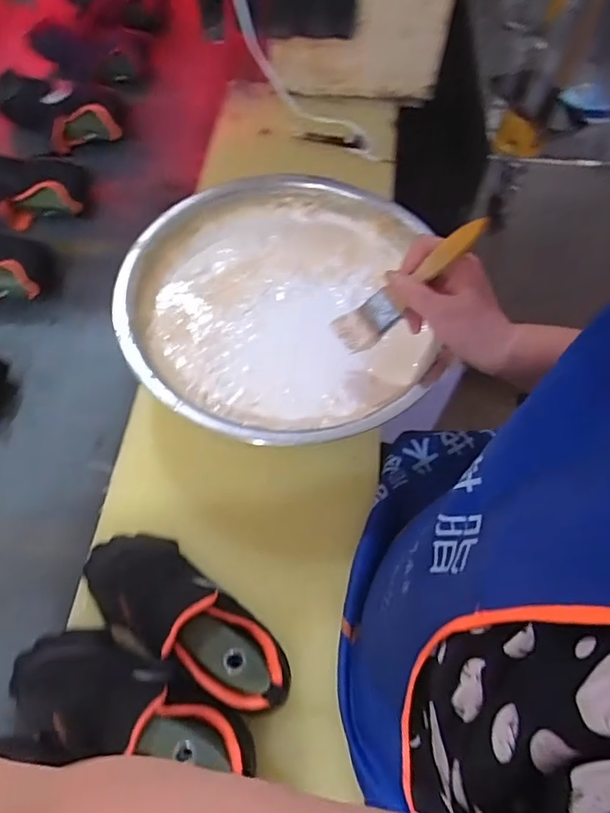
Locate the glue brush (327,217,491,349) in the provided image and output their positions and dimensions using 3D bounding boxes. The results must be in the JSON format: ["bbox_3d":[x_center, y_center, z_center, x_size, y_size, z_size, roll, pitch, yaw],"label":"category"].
[{"bbox_3d":[0.088,-0.104,0.464,0.020,0.157,0.034,10,49,-48],"label":"glue brush"}]

